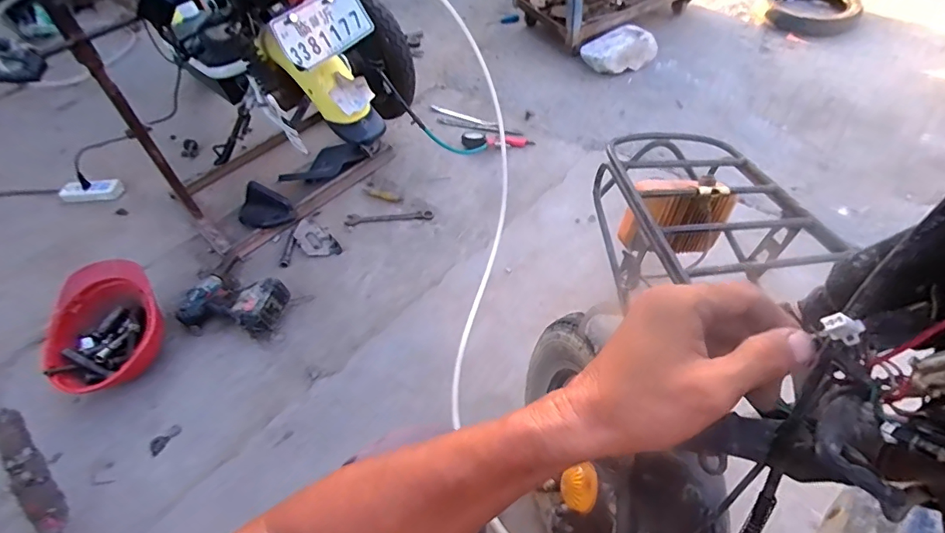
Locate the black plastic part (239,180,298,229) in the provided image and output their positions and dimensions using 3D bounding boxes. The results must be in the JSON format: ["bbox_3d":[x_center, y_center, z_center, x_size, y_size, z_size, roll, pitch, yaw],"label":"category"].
[{"bbox_3d":[-0.575,-0.158,1.314,0.161,0.070,0.109,25,58,24],"label":"black plastic part"}]

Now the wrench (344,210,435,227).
[{"bbox_3d":[-0.233,-0.135,1.335,0.239,0.014,0.041,-2,50,4],"label":"wrench"}]

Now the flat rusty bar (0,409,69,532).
[{"bbox_3d":[-0.903,0.414,0.972,0.321,0.014,0.067,35,66,25],"label":"flat rusty bar"}]

